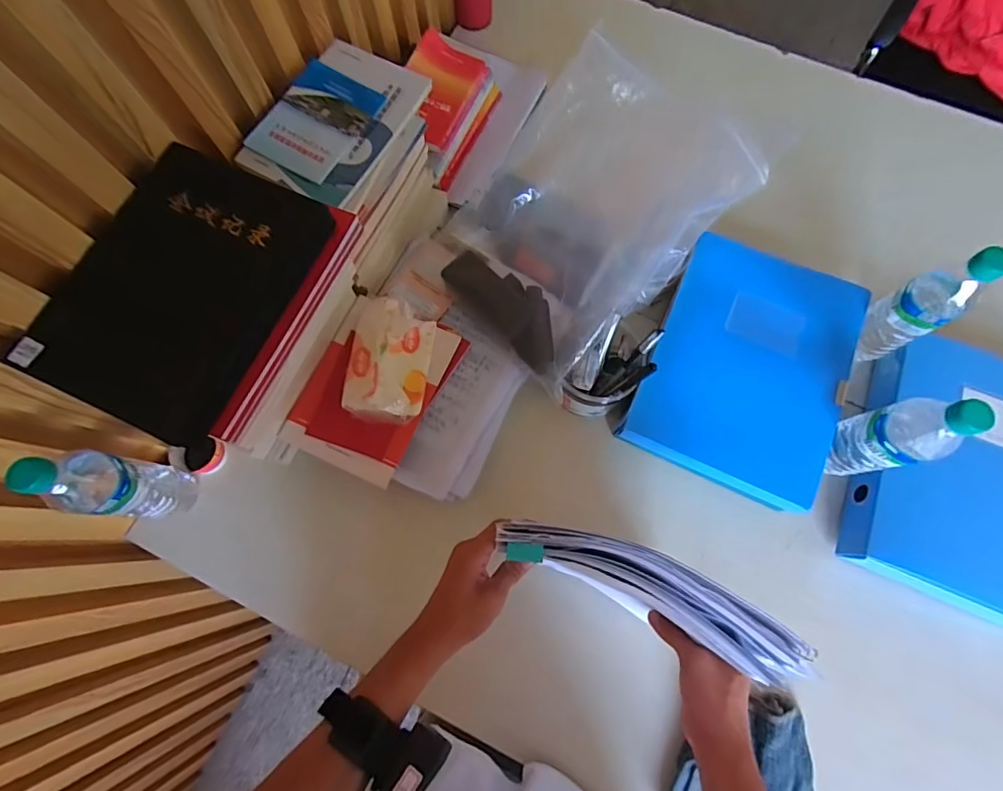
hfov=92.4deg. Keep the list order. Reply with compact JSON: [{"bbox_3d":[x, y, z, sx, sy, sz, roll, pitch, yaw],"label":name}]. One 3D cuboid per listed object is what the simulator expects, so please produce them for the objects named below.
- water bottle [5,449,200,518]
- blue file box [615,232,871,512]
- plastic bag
[{"bbox_3d":[-0.431,0.103,0.542,0.058,0.226,0.060,11,74,4],"label":"water bottle"},{"bbox_3d":[0.322,-0.039,0.633,0.231,0.051,0.307,23,75,8],"label":"blue file box"},{"bbox_3d":[0.103,-0.230,0.614,0.351,0.147,0.265,-41,77,-10],"label":"plastic bag"}]

